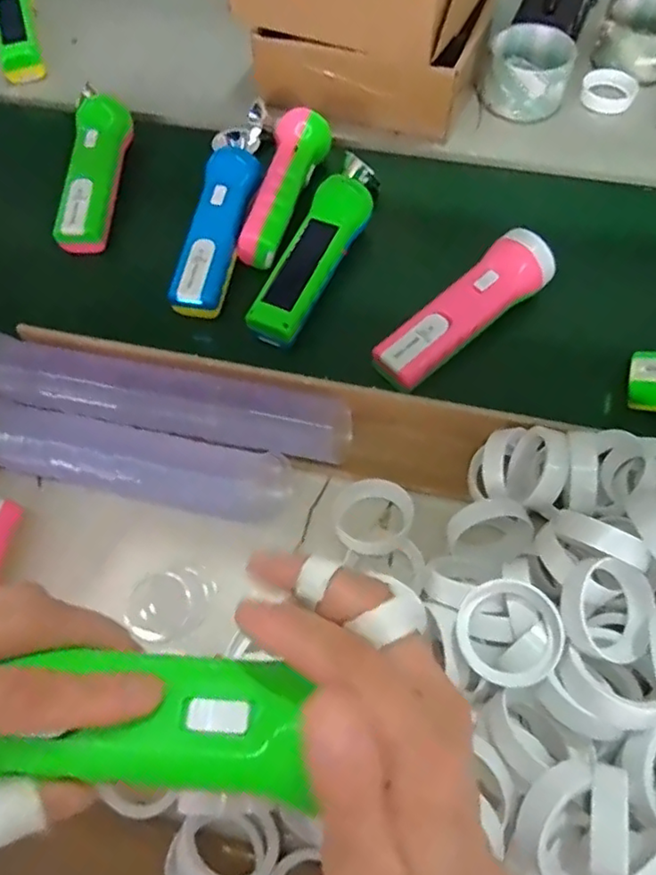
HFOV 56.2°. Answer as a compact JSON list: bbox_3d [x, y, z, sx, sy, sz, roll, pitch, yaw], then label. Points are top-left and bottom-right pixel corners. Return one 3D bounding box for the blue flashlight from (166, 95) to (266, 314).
[{"bbox_3d":[-0.091,-0.212,0.548,0.051,0.038,0.232,5,64,6],"label":"blue flashlight"}]

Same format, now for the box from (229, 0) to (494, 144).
[{"bbox_3d":[0.044,-0.433,0.600,0.221,0.135,0.211,18,66,12],"label":"box"}]

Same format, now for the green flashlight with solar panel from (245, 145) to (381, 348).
[{"bbox_3d":[-0.004,-0.166,0.528,0.049,0.043,0.204,23,67,15],"label":"green flashlight with solar panel"}]

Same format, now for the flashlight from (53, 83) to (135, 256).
[{"bbox_3d":[-0.215,-0.254,0.574,0.047,0.032,0.182,-3,63,2],"label":"flashlight"}]

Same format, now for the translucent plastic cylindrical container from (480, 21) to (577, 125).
[{"bbox_3d":[0.200,-0.365,0.619,0.082,0.048,0.090,16,65,11],"label":"translucent plastic cylindrical container"}]

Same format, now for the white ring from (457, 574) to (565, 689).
[{"bbox_3d":[0.097,0.104,0.330,0.054,0.009,0.054,-8,68,20],"label":"white ring"}]

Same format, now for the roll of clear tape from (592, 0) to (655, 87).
[{"bbox_3d":[0.324,-0.413,0.631,0.081,0.042,0.093,24,67,15],"label":"roll of clear tape"}]

